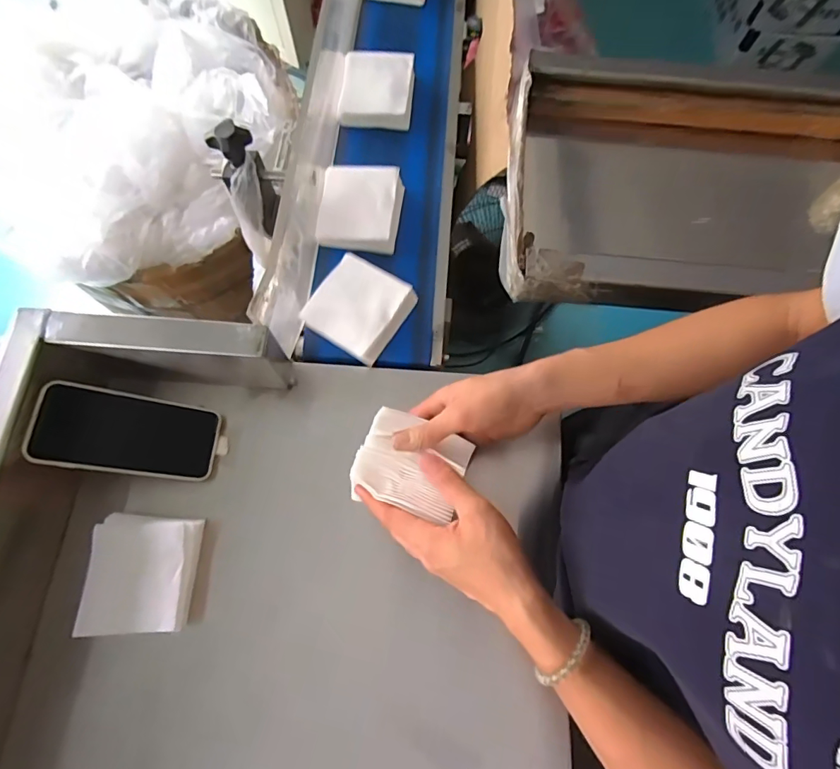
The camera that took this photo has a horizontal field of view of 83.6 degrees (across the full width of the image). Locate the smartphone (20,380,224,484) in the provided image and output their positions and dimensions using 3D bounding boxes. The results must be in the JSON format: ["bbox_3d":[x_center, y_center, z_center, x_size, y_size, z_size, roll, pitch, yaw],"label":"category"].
[{"bbox_3d":[-0.281,0.048,0.459,0.156,0.009,0.075,16,69,-31],"label":"smartphone"}]

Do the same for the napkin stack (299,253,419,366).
[{"bbox_3d":[-0.068,-0.087,0.532,0.101,0.032,0.105,32,74,8],"label":"napkin stack"}]

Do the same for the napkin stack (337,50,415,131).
[{"bbox_3d":[-0.057,-0.399,0.633,0.096,0.033,0.100,4,73,0],"label":"napkin stack"}]

